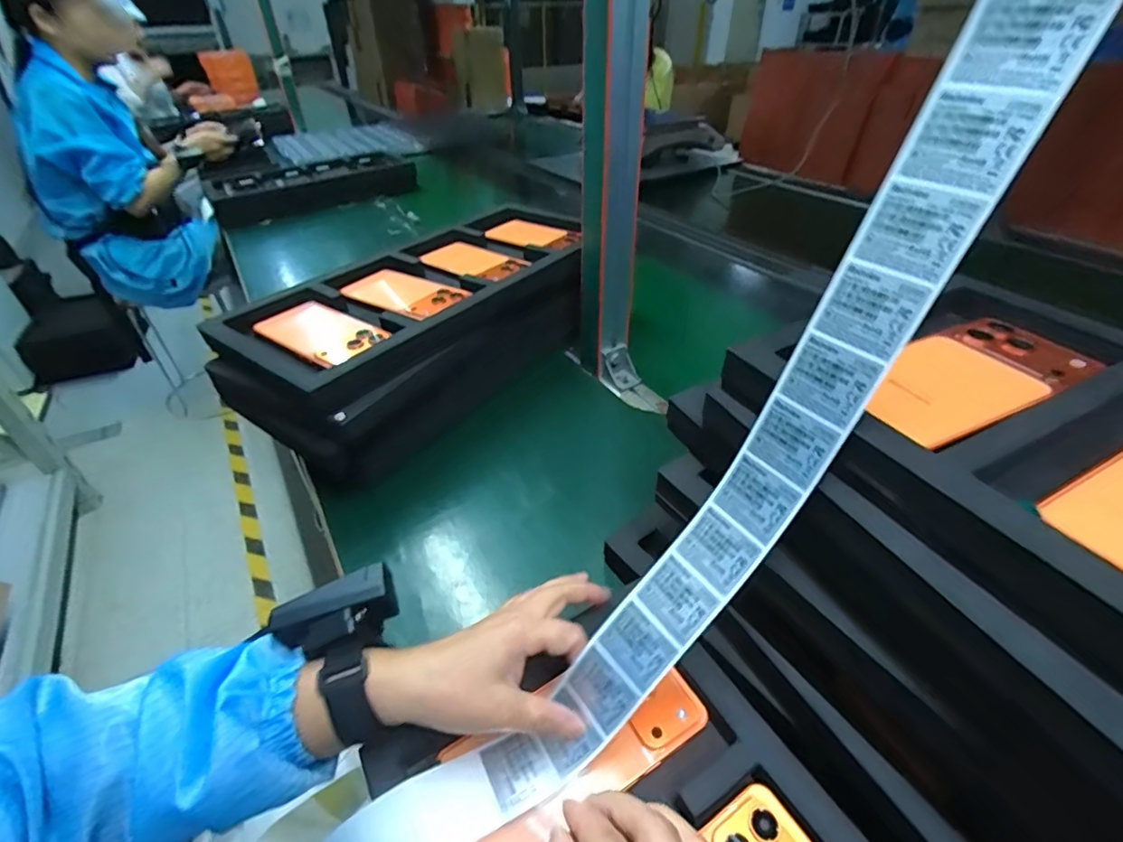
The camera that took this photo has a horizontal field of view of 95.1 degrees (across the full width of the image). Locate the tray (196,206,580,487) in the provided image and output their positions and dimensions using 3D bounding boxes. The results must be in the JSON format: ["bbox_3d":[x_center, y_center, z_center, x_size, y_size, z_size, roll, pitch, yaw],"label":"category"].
[{"bbox_3d":[-0.145,-0.130,0.658,0.224,0.125,0.497,25,46,29],"label":"tray"}]

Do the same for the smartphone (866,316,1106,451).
[{"bbox_3d":[0.233,-0.028,0.297,0.151,0.014,0.074,-20,43,-21],"label":"smartphone"}]

